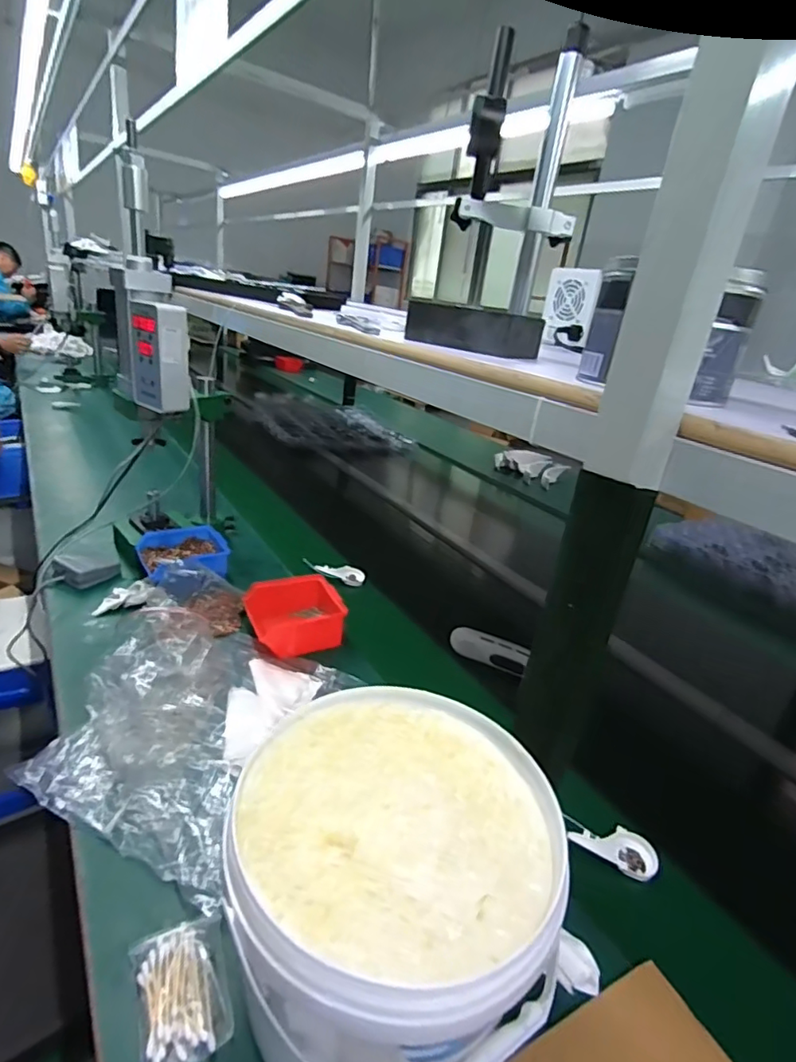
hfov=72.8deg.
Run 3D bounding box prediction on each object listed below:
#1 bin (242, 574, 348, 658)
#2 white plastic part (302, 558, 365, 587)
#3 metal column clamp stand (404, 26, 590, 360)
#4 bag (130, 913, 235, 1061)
[{"bbox_3d":[-0.160,0.130,0.837,0.133,0.057,0.136,-6,26,-28],"label":"bin"},{"bbox_3d":[-0.122,0.080,1.027,0.117,0.027,0.042,16,21,-12],"label":"white plastic part"},{"bbox_3d":[0.123,-0.385,0.650,0.150,0.313,0.118,25,29,35],"label":"metal column clamp stand"},{"bbox_3d":[-0.162,0.347,0.409,0.064,0.010,0.093,-4,26,-26],"label":"bag"}]

